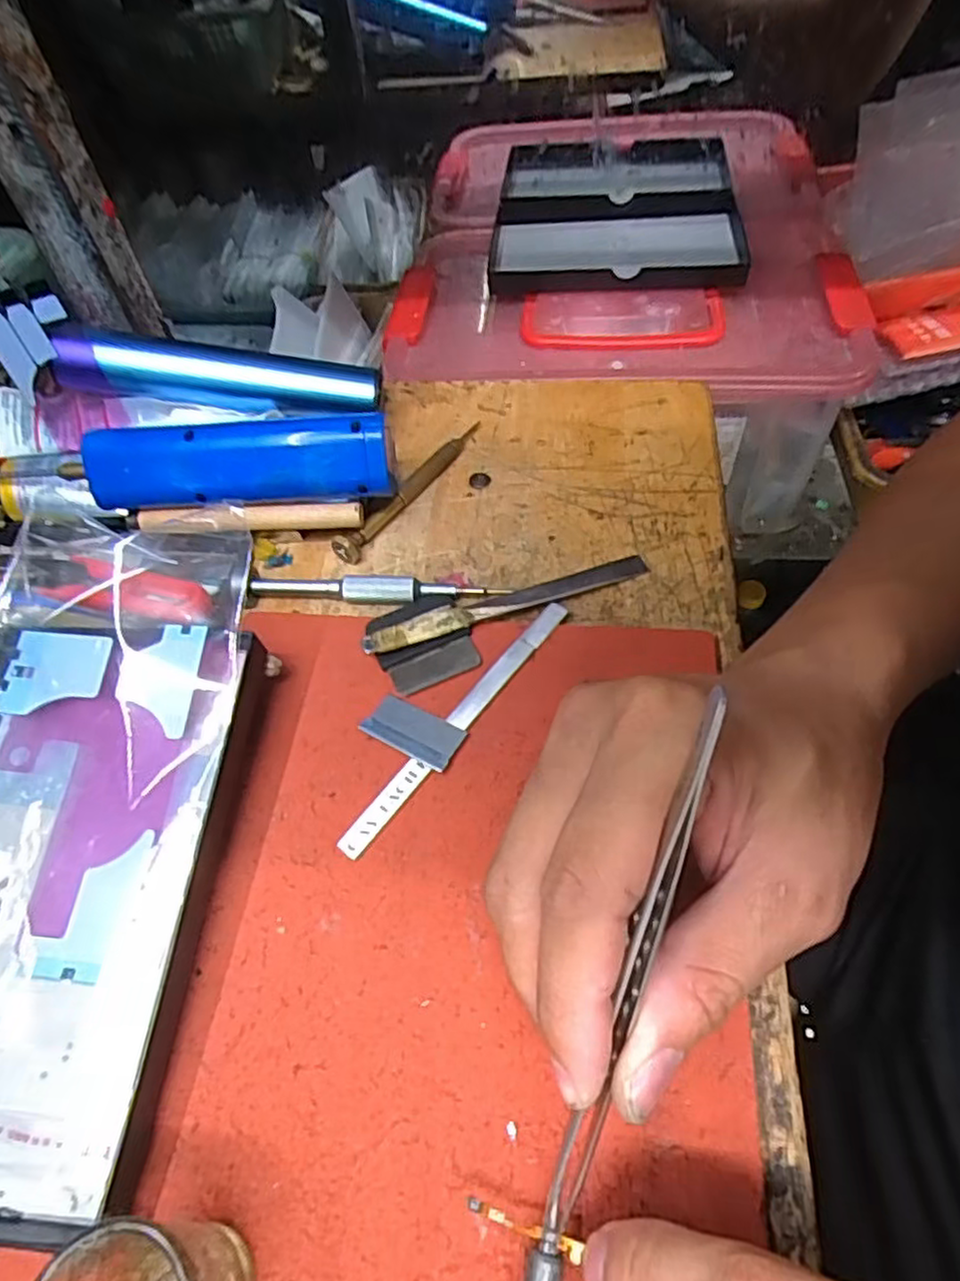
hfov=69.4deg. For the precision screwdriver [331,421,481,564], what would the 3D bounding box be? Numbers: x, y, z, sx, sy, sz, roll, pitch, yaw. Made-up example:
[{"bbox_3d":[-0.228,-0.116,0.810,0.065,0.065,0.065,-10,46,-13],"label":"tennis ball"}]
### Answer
[{"bbox_3d":[-0.034,-0.077,0.335,0.015,0.007,0.106,28,62,22],"label":"precision screwdriver"}]

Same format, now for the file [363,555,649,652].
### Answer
[{"bbox_3d":[0.012,-0.017,0.290,0.124,0.007,0.015,-17,56,-15],"label":"file"}]

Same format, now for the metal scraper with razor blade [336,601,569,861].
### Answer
[{"bbox_3d":[-0.016,0.022,0.262,0.036,0.008,0.124,31,58,19],"label":"metal scraper with razor blade"}]

